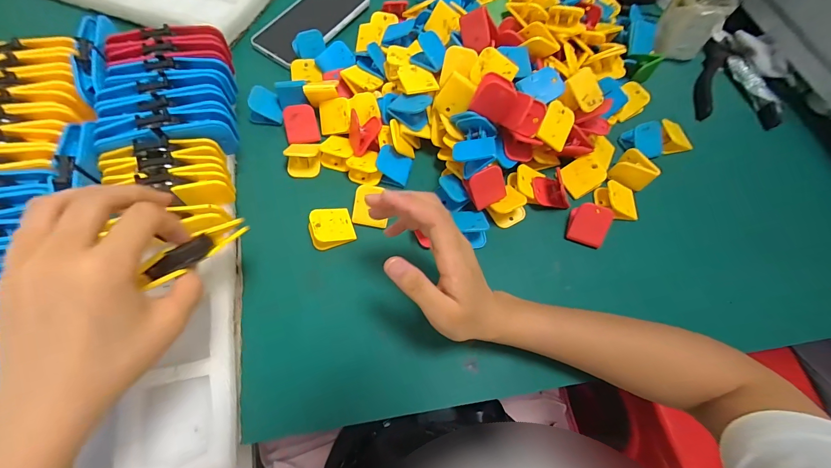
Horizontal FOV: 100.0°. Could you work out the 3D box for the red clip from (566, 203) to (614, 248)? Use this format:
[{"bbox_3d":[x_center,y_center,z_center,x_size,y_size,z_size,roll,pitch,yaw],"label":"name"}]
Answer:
[{"bbox_3d":[0.182,-0.010,0.364,0.035,0.025,0.035,17,68,6],"label":"red clip"}]

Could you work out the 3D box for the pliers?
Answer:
[{"bbox_3d":[0.417,-0.211,0.459,0.087,0.016,0.155,9,67,2],"label":"pliers"}]

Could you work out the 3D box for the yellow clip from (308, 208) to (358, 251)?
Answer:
[{"bbox_3d":[-0.086,-0.007,0.358,0.042,0.023,0.038,-13,68,-7],"label":"yellow clip"}]

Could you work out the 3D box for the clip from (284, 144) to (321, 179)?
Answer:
[{"bbox_3d":[-0.124,-0.083,0.382,0.035,0.026,0.030,1,67,-1],"label":"clip"}]

